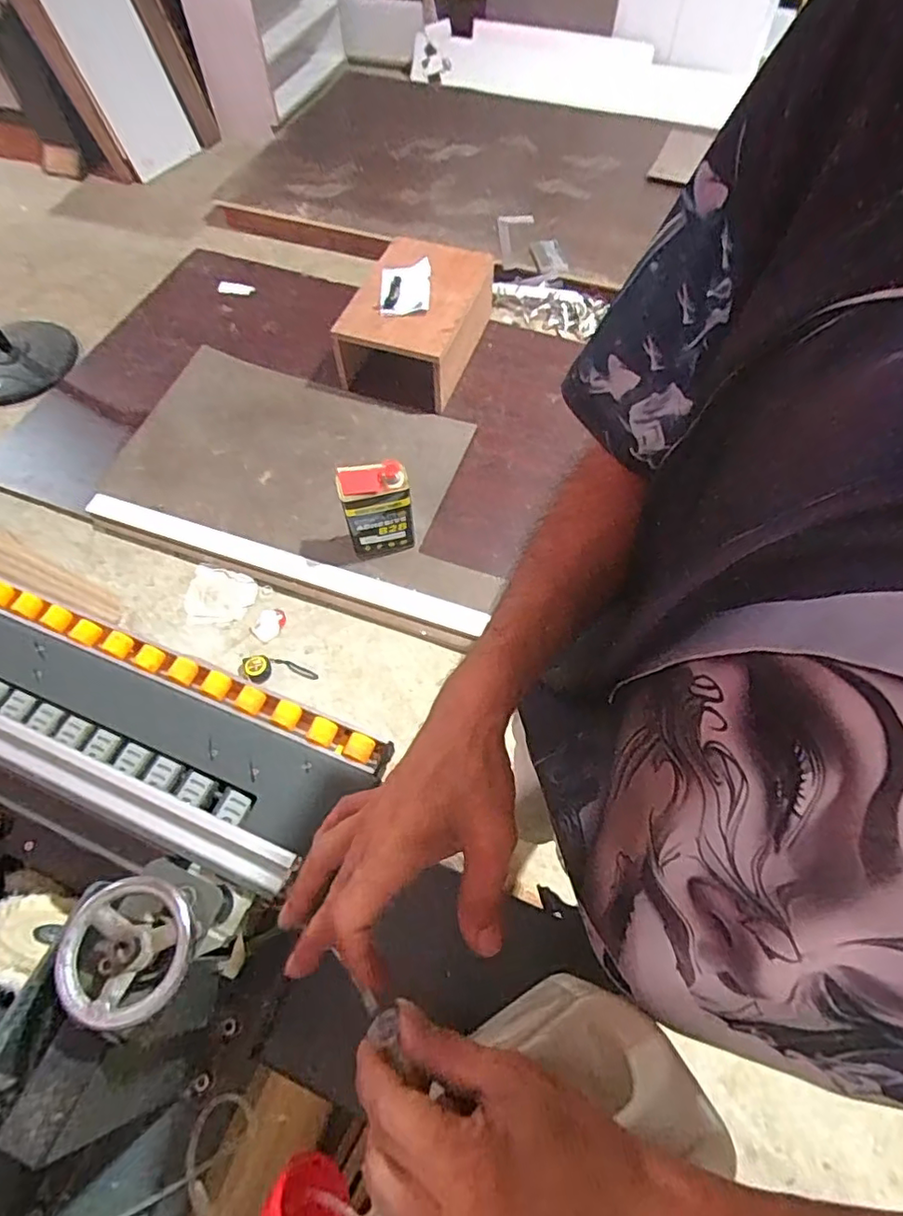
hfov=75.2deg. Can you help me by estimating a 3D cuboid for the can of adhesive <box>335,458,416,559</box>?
[{"bbox_3d":[-0.189,-0.247,1.519,0.169,0.286,0.103,-11,62,-5],"label":"can of adhesive"}]

